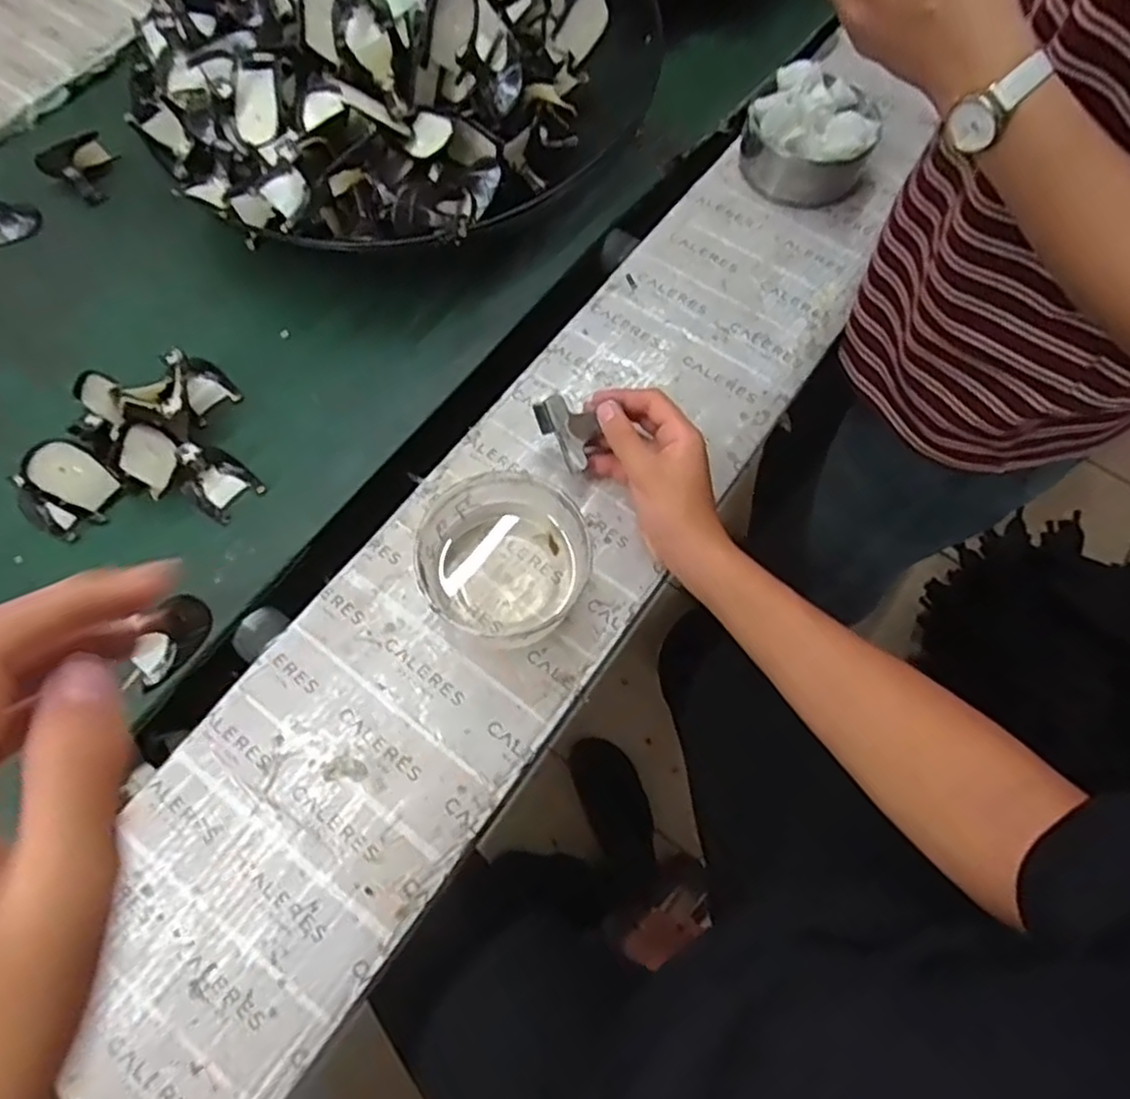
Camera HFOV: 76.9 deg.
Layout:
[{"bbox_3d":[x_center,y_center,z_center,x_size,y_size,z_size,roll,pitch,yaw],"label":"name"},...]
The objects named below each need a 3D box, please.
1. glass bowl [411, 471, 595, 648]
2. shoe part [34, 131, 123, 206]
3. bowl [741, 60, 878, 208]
[{"bbox_3d":[-0.041,0.008,0.504,0.115,0.062,0.106,1,68,-2],"label":"glass bowl"},{"bbox_3d":[-0.461,-0.365,0.683,0.067,0.038,0.049,-37,74,-15],"label":"shoe part"},{"bbox_3d":[0.229,-0.389,0.661,0.113,0.073,0.107,1,68,-2],"label":"bowl"}]

